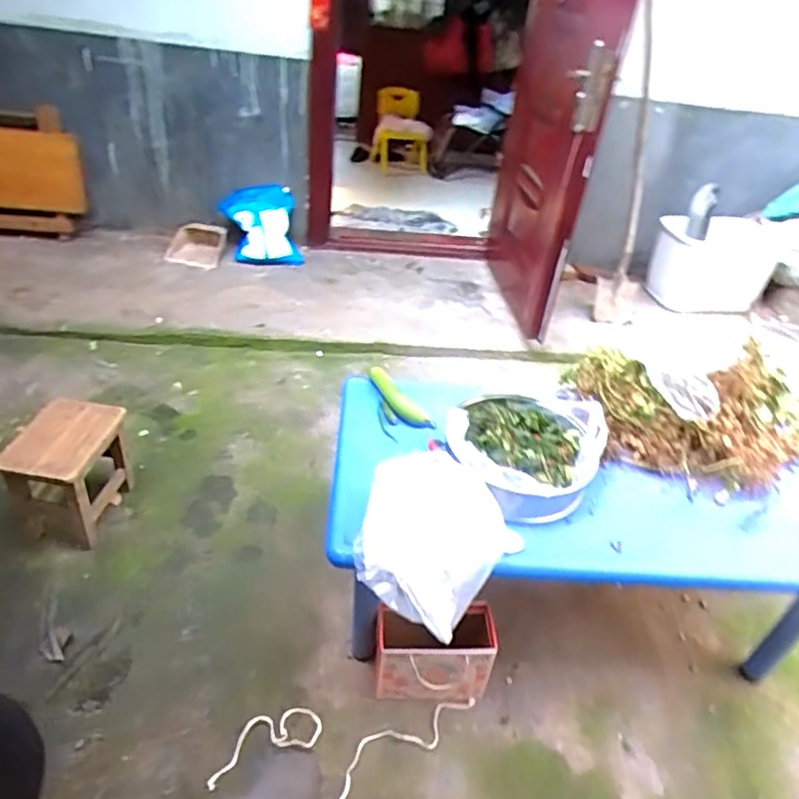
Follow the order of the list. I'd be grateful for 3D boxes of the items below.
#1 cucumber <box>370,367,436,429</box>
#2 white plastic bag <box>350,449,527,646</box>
[{"bbox_3d":[-0.007,-0.001,1.526,0.060,0.032,0.255,-22,46,-29],"label":"cucumber"},{"bbox_3d":[0.052,0.242,1.124,0.274,0.128,0.273,28,41,25],"label":"white plastic bag"}]

